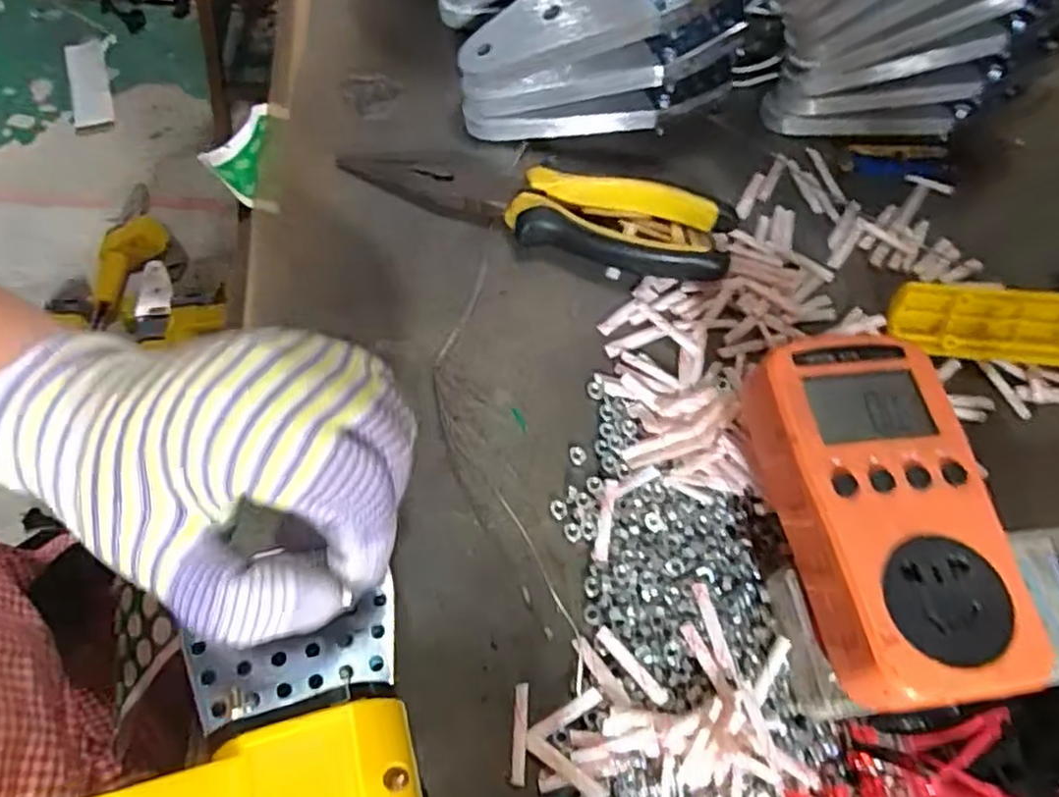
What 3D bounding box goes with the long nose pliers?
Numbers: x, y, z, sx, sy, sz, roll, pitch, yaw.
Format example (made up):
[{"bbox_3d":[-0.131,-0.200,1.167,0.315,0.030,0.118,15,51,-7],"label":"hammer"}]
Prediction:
[{"bbox_3d":[0.003,-0.092,0.328,0.186,0.021,0.040,12,67,2],"label":"long nose pliers"}]

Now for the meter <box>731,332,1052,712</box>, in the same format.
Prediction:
[{"bbox_3d":[0.122,0.037,0.237,0.070,0.031,0.124,-7,68,-8],"label":"meter"}]

